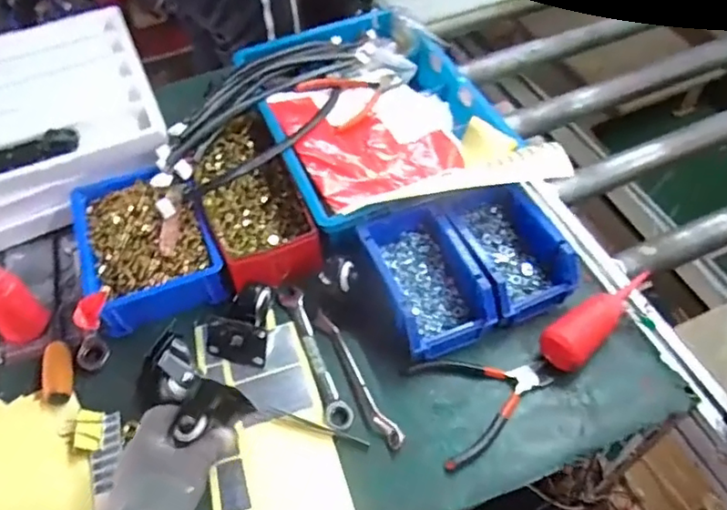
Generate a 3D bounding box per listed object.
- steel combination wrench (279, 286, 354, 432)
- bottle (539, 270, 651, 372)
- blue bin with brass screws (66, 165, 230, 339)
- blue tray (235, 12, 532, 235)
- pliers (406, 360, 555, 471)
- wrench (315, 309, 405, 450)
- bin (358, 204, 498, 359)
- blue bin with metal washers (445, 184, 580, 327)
[{"bbox_3d":[-0.055,0.109,0.657,0.027,0.011,0.188,-19,54,-11],"label":"steel combination wrench"},{"bbox_3d":[0.262,0.060,0.651,0.179,0.037,0.049,-38,60,-23],"label":"bottle"},{"bbox_3d":[-0.267,-0.015,0.710,0.158,0.065,0.210,-21,55,-12],"label":"blue bin with brass screws"},{"bbox_3d":[0.019,-0.189,0.813,0.292,0.084,0.411,-20,54,-12],"label":"blue tray"},{"bbox_3d":[0.132,0.143,0.617,0.145,0.017,0.109,-19,54,-11],"label":"pliers"},{"bbox_3d":[-0.008,0.131,0.626,0.023,0.011,0.171,-25,56,-16],"label":"wrench"},{"bbox_3d":[0.067,0.026,0.666,0.103,0.063,0.162,-18,54,-11],"label":"bin"},{"bbox_3d":[0.171,-0.010,0.686,0.109,0.060,0.168,-16,54,-9],"label":"blue bin with metal washers"}]

